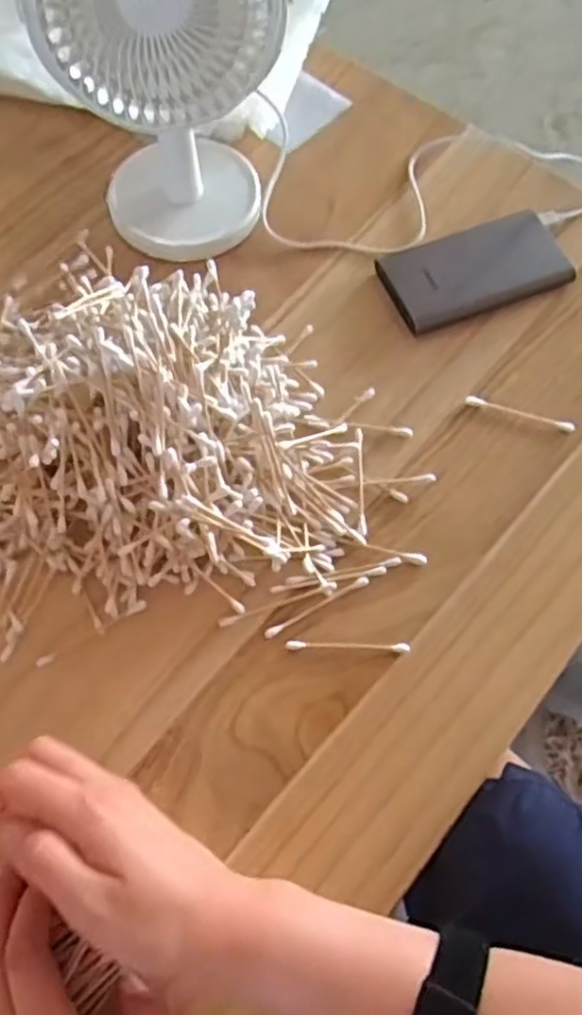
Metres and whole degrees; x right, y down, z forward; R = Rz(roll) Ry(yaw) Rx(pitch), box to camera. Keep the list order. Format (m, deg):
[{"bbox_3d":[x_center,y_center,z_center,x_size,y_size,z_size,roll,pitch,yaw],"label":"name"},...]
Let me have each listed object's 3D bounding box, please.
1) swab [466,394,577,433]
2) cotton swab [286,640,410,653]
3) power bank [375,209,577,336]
[{"bbox_3d":[0.155,-0.064,0.510,0.074,0.004,0.008,18,66,7],"label":"swab"},{"bbox_3d":[0.033,0.081,0.438,0.071,0.004,0.005,2,65,-1],"label":"cotton swab"},{"bbox_3d":[0.133,-0.172,0.548,0.130,0.016,0.067,-20,68,-10],"label":"power bank"}]

